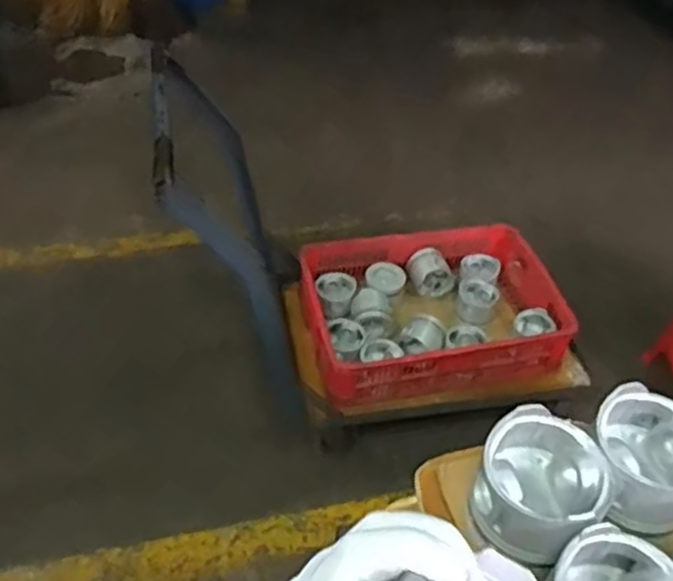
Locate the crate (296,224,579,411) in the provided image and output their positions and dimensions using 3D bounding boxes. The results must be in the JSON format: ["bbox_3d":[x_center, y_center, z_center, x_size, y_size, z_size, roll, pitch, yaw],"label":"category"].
[{"bbox_3d":[0.249,0.042,1.817,0.656,0.170,0.483,-8,45,-13],"label":"crate"}]

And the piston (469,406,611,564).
[{"bbox_3d":[0.165,0.164,0.586,0.100,0.078,0.112,30,49,25],"label":"piston"}]

